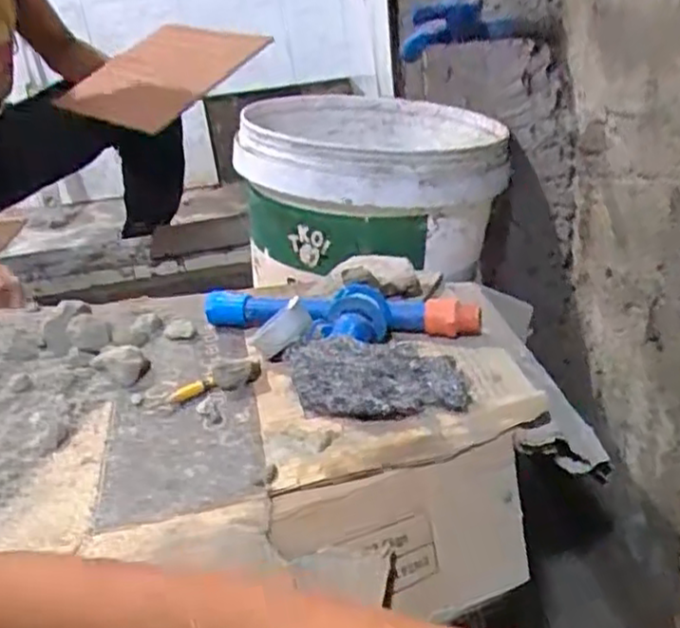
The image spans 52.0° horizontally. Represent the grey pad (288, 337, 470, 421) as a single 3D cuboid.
[{"bbox_3d":[0.022,0.038,0.436,0.107,0.030,0.064,-4,27,6],"label":"grey pad"}]

